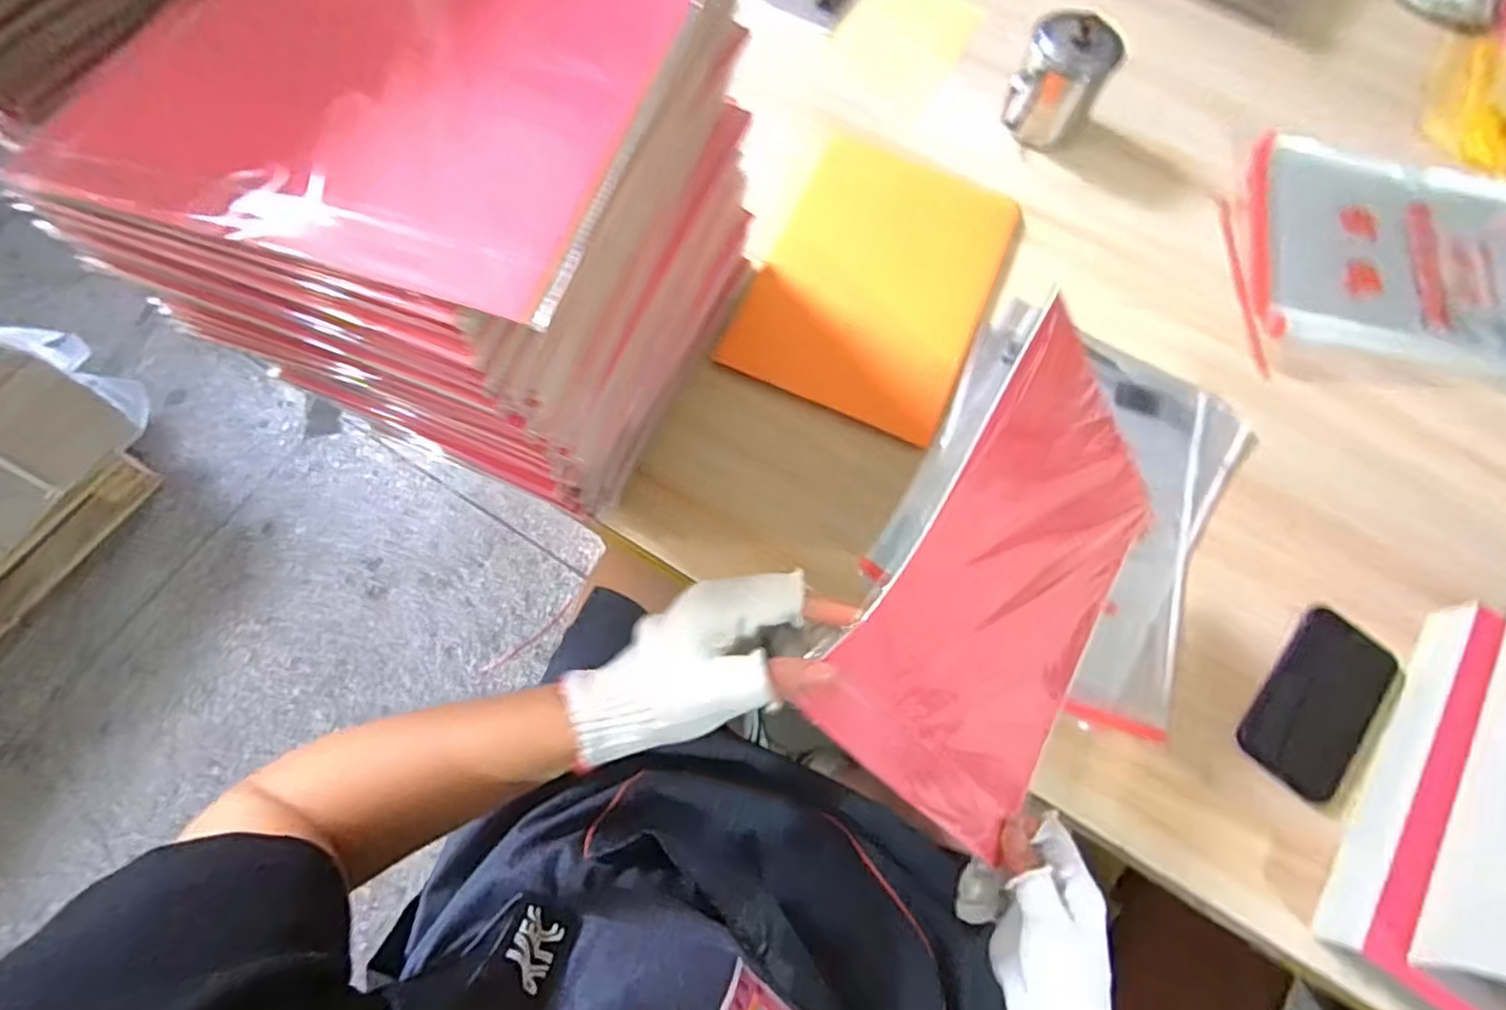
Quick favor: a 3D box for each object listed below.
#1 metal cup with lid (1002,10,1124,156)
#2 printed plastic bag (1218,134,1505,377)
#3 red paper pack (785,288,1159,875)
[{"bbox_3d":[0.321,-0.442,0.712,0.092,0.106,0.080,28,70,8],"label":"metal cup with lid"},{"bbox_3d":[0.692,-0.247,0.708,0.386,0.037,0.282,9,69,1],"label":"printed plastic bag"},{"bbox_3d":[0.165,0.054,0.423,0.197,0.018,0.285,41,75,-27],"label":"red paper pack"}]

